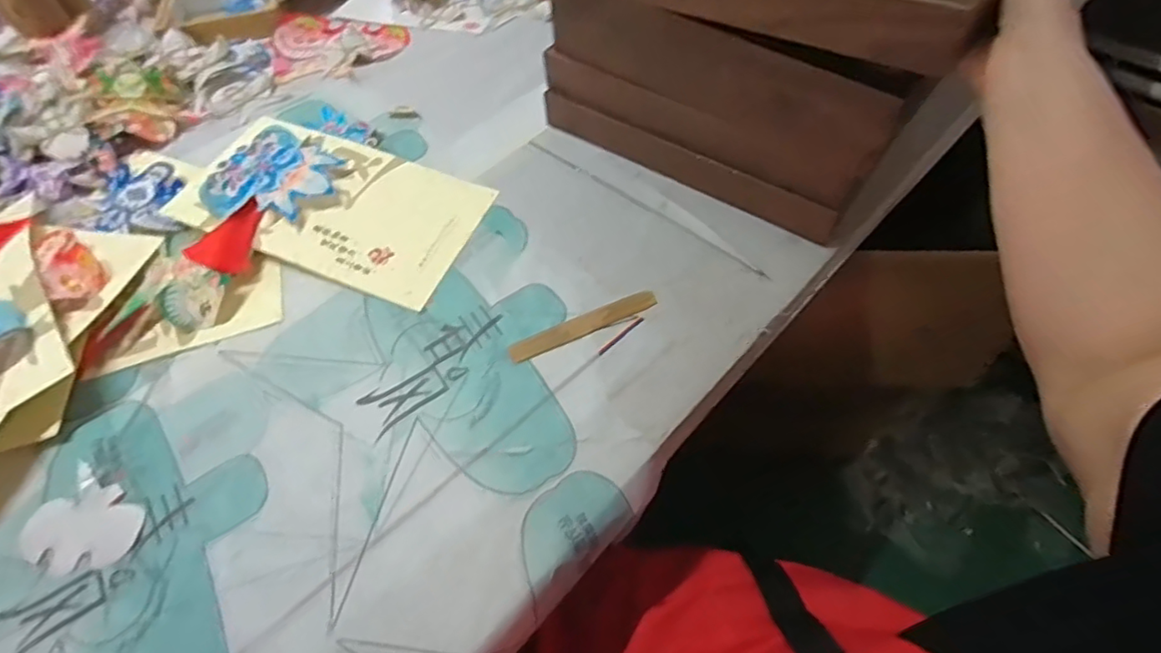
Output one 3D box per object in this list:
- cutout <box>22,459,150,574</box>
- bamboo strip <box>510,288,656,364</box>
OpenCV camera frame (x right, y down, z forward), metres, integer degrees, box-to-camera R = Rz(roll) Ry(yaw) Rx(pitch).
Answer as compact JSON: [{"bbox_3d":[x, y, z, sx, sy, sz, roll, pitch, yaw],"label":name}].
[{"bbox_3d":[-0.396,0.160,0.466,0.095,0.004,0.070,22,62,17],"label":"cutout"},{"bbox_3d":[0.002,-0.002,0.542,0.143,0.005,0.022,-23,59,-10],"label":"bamboo strip"}]

